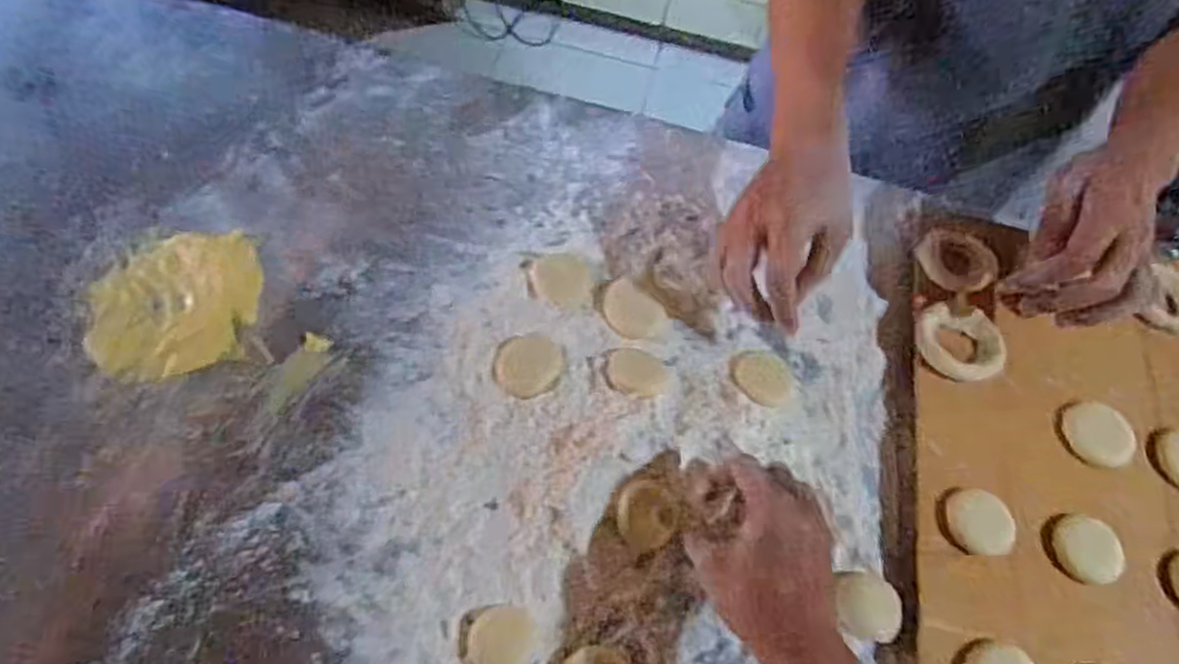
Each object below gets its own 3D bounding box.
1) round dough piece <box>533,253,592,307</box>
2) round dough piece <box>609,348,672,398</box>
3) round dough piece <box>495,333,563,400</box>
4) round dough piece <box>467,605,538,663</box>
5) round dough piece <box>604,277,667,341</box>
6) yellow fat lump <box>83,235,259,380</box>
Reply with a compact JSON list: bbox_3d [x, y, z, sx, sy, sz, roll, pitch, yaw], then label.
[{"bbox_3d":[-0.022,-0.044,0.604,0.046,0.004,0.049,2,61,-3],"label":"round dough piece"},{"bbox_3d":[0.039,0.034,0.567,0.045,0.018,0.042,2,61,-3],"label":"round dough piece"},{"bbox_3d":[-0.046,0.026,0.566,0.048,0.010,0.051,2,61,-3],"label":"round dough piece"},{"bbox_3d":[-0.056,0.198,0.481,0.042,0.004,0.044,2,61,-3],"label":"round dough piece"},{"bbox_3d":[0.035,-0.019,0.601,0.044,0.004,0.054,-31,68,-19],"label":"round dough piece"},{"bbox_3d":[-0.312,-0.021,0.564,0.119,0.006,0.121,-8,62,-8],"label":"yellow fat lump"}]

